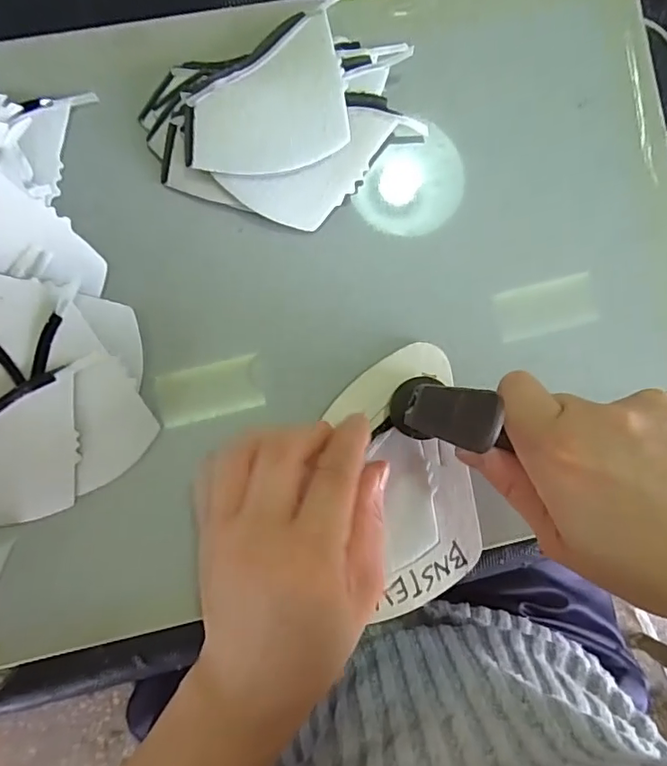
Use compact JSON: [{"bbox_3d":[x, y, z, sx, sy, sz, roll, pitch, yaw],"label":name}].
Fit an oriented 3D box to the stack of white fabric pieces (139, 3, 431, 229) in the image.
[{"bbox_3d":[-0.022,-0.124,0.247,0.123,0.015,0.090,-24,93,-5],"label":"stack of white fabric pieces"}]

